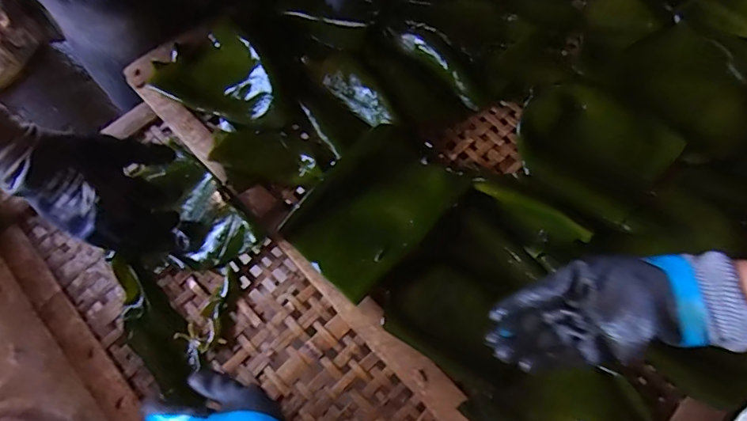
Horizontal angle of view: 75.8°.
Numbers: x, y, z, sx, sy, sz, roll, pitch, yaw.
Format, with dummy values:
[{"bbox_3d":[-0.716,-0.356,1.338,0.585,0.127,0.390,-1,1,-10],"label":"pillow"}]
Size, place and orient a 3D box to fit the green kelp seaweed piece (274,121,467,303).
[{"bbox_3d":[-0.001,-0.006,0.548,0.133,0.027,0.186,41,74,14],"label":"green kelp seaweed piece"}]

